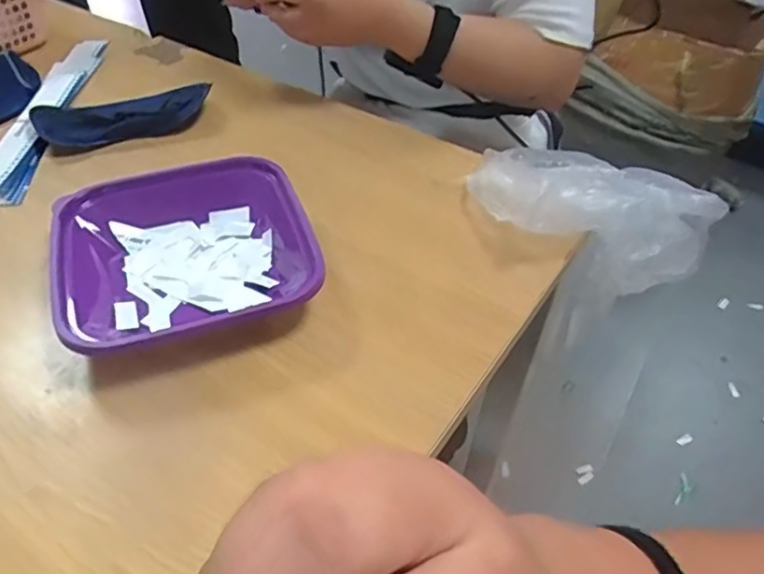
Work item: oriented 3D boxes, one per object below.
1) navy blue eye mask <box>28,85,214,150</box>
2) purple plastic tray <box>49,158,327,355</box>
[{"bbox_3d":[-0.254,-0.169,0.617,0.162,0.022,0.069,-12,47,-13],"label":"navy blue eye mask"},{"bbox_3d":[-0.147,-0.028,0.472,0.181,0.042,0.166,-15,48,-15],"label":"purple plastic tray"}]

